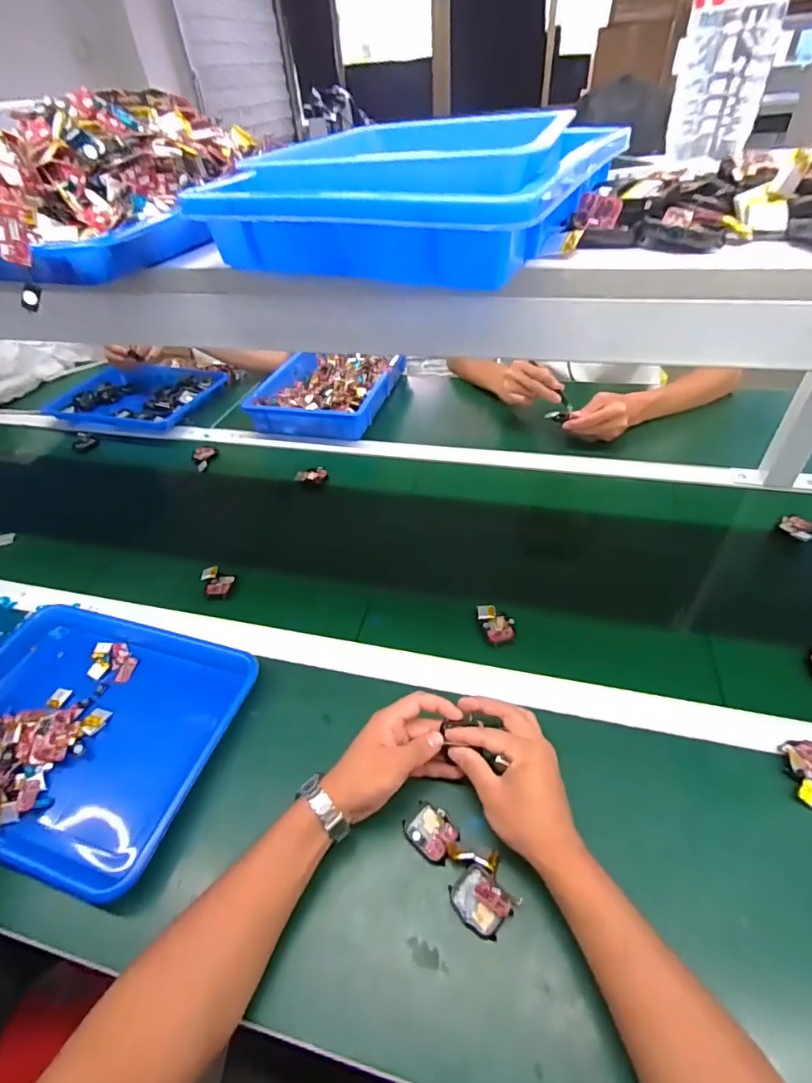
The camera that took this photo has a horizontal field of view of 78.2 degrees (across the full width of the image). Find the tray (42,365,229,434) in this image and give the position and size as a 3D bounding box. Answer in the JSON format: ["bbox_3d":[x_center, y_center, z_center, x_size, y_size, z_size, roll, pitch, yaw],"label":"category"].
[{"bbox_3d":[-0.558,-0.315,1.063,0.311,0.034,0.227,8,45,14],"label":"tray"}]

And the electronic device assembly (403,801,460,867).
[{"bbox_3d":[0.022,0.262,0.453,0.046,0.009,0.037,29,53,31],"label":"electronic device assembly"}]

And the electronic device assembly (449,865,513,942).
[{"bbox_3d":[0.061,0.297,0.413,0.035,0.015,0.046,-36,51,-28],"label":"electronic device assembly"}]

